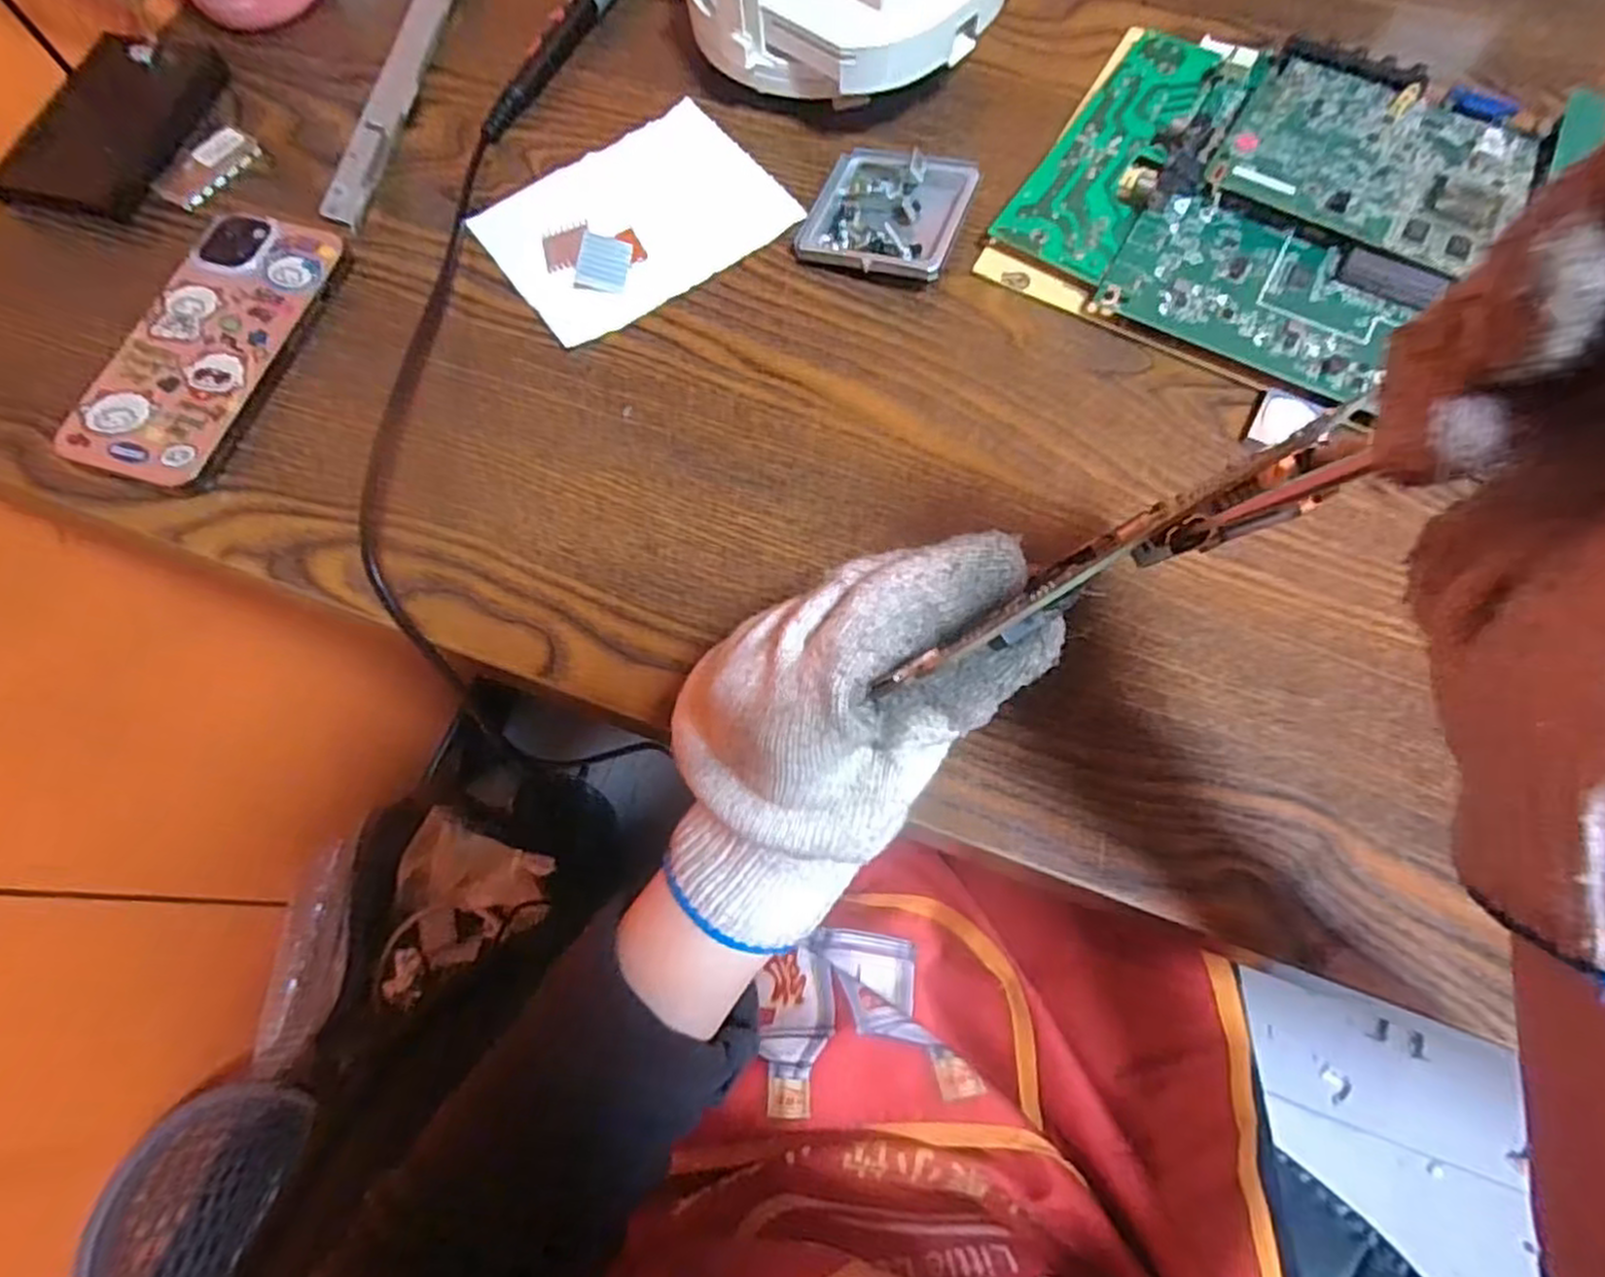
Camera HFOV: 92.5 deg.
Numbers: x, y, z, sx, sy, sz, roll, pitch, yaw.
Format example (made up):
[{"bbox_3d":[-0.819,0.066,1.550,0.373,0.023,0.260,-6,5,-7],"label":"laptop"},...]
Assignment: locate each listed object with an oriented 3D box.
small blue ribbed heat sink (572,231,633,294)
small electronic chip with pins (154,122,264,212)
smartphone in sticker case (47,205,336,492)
[{"bbox_3d":[-0.090,-0.169,0.348,0.022,0.008,0.023,10,99,-15],"label":"small blue ribbed heat sink"},{"bbox_3d":[-0.287,-0.229,0.372,0.027,0.007,0.049,32,74,9],"label":"small electronic chip with pins"},{"bbox_3d":[-0.254,-0.126,0.332,0.058,0.016,0.133,16,72,4],"label":"smartphone in sticker case"}]

